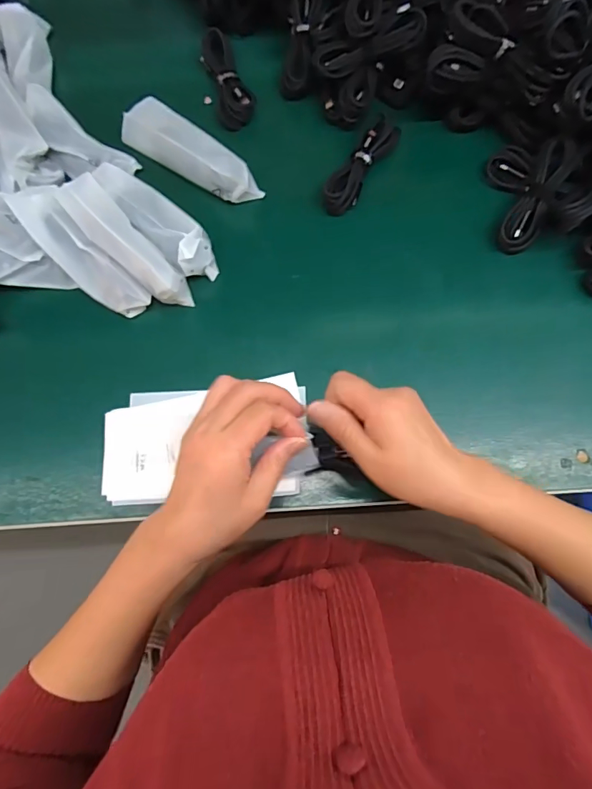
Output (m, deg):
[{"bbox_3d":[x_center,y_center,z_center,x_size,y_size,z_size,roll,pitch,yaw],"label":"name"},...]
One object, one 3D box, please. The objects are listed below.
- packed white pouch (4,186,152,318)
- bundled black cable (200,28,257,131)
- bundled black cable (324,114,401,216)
[{"bbox_3d":[-0.198,-0.129,0.408,0.043,0.037,0.144,-41,79,-7],"label":"packed white pouch"},{"bbox_3d":[-0.072,-0.334,0.470,0.040,0.024,0.105,-16,77,-2],"label":"bundled black cable"},{"bbox_3d":[0.064,-0.227,0.441,0.032,0.023,0.111,31,80,8],"label":"bundled black cable"}]

